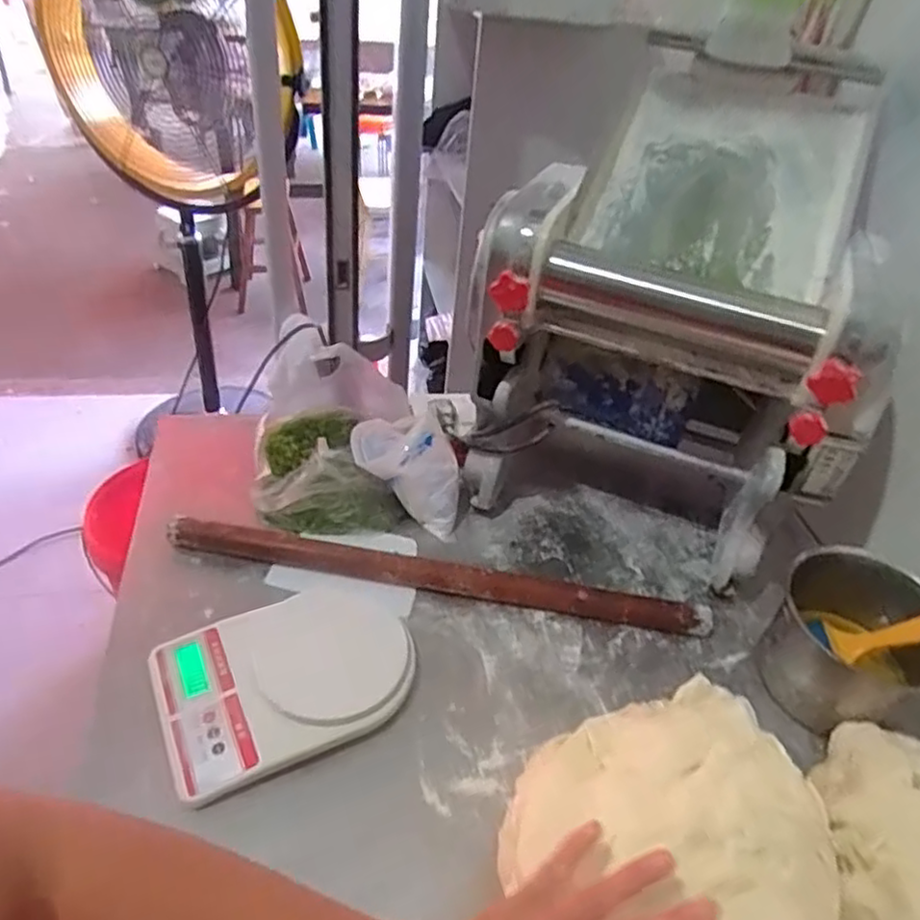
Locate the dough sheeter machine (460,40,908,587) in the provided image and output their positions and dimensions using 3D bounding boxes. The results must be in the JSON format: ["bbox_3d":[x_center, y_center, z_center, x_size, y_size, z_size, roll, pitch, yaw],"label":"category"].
[{"bbox_3d":[0.235,-0.145,0.760,0.344,0.452,0.377,17,41,13],"label":"dough sheeter machine"}]

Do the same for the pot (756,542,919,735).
[{"bbox_3d":[0.369,0.177,0.651,0.147,0.114,0.145,3,40,-3],"label":"pot"}]

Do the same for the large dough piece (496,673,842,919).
[{"bbox_3d":[0.154,0.308,0.451,0.201,0.117,0.289,-10,42,-18],"label":"large dough piece"}]

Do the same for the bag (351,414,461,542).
[{"bbox_3d":[-0.059,0.013,0.774,0.119,0.145,0.068,1,40,-5],"label":"bag"}]

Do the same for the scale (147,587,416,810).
[{"bbox_3d":[-0.154,0.198,0.620,0.212,0.041,0.155,-16,44,-24],"label":"scale"}]

